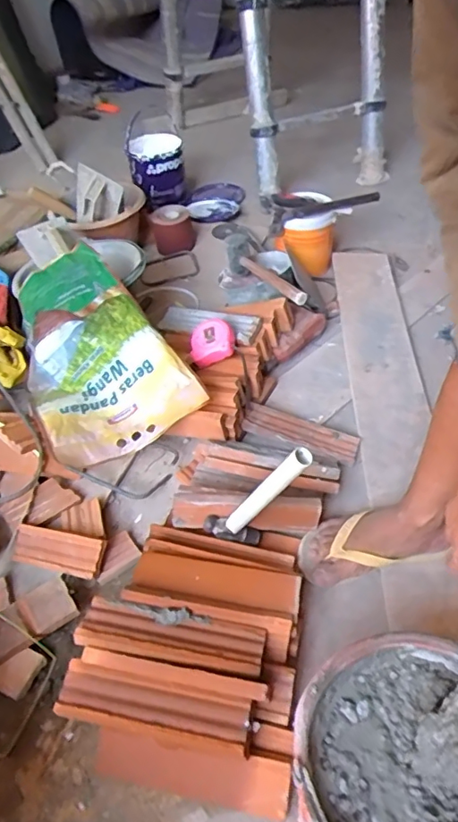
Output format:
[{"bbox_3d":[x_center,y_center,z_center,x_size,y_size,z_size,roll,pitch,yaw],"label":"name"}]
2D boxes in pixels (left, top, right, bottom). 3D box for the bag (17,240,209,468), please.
[{"bbox_3d":[-0.254,-0.112,0.979,0.266,0.164,0.391,-25,49,-18],"label":"bag"}]

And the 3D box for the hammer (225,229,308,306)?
[{"bbox_3d":[0.078,-0.301,1.182,0.055,0.085,0.286,-22,48,-16],"label":"hammer"}]

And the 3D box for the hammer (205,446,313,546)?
[{"bbox_3d":[0.047,0.122,0.725,0.084,0.242,0.028,27,49,-6],"label":"hammer"}]

